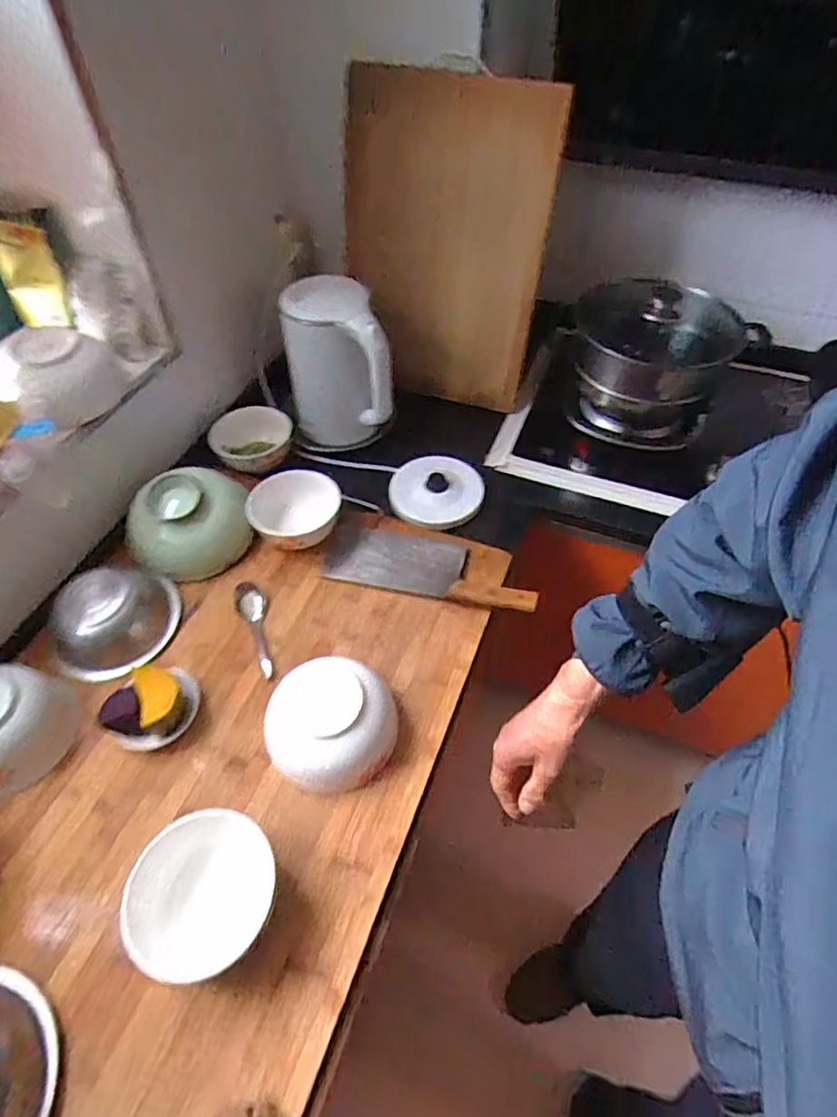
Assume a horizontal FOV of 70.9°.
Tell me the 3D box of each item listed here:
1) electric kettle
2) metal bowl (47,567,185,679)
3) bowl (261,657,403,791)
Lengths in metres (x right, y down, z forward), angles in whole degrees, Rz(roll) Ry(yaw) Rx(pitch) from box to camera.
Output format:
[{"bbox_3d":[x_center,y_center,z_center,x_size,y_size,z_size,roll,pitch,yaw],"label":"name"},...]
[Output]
[{"bbox_3d":[-0.140,-0.294,0.929,0.156,0.228,0.154,-16,54,-11],"label":"electric kettle"},{"bbox_3d":[-0.385,0.068,0.739,0.150,0.067,0.141,0,52,0],"label":"metal bowl"},{"bbox_3d":[-0.096,0.176,0.646,0.140,0.070,0.135,0,52,0],"label":"bowl"}]

